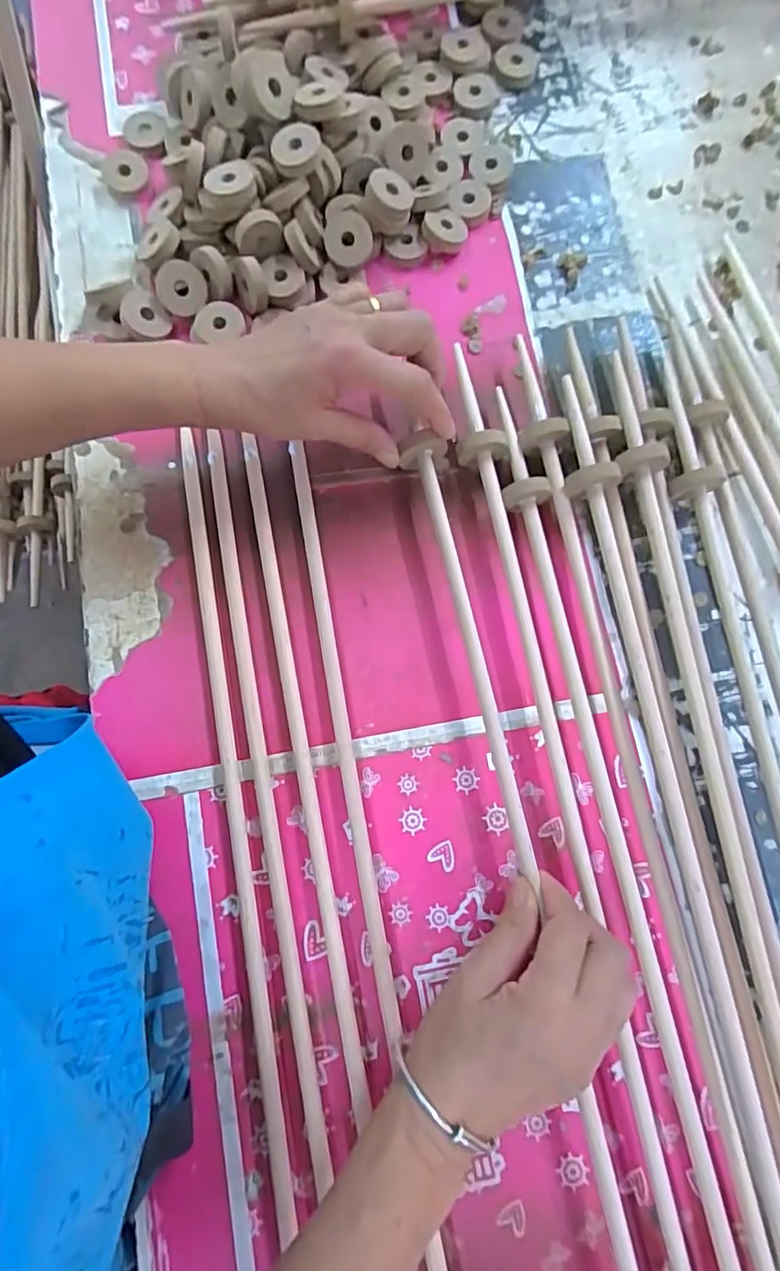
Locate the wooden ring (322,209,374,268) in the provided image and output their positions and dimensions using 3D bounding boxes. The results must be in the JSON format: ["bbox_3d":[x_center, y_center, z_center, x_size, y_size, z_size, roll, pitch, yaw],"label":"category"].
[{"bbox_3d":[-0.031,-0.293,0.422,0.036,0.010,0.035,2,114,4],"label":"wooden ring"}]

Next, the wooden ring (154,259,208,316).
[{"bbox_3d":[-0.155,-0.256,0.421,0.037,0.008,0.034,-1,115,-2],"label":"wooden ring"}]

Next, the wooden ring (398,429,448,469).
[{"bbox_3d":[0.023,-0.124,0.391,0.033,0.036,0.013,-3,80,-1],"label":"wooden ring"}]

